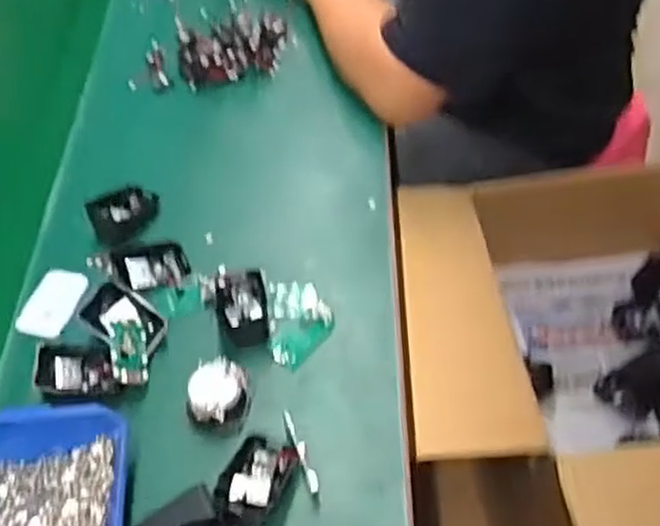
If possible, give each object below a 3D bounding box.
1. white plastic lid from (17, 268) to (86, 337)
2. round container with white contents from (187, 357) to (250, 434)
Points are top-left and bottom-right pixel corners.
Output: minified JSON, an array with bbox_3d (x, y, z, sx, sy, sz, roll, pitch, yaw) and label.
[{"bbox_3d":[-0.252,0.036,0.696,0.044,0.011,0.075,5,52,8],"label":"white plastic lid"},{"bbox_3d":[-0.089,0.107,0.613,0.044,0.030,0.049,5,52,9],"label":"round container with white contents"}]

